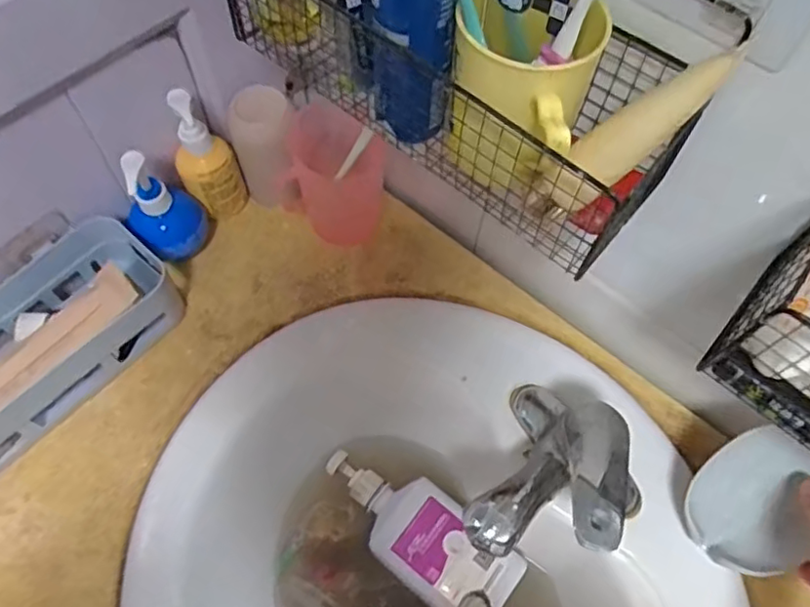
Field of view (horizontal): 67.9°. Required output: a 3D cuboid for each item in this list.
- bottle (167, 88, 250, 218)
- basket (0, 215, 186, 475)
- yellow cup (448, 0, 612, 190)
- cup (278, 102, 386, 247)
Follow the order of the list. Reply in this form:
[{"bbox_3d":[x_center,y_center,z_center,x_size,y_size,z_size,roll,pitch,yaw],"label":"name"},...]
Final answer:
[{"bbox_3d":[-0.184,-0.131,0.554,0.051,0.130,0.045,-22,65,-13],"label":"bottle"},{"bbox_3d":[-0.318,0.046,0.500,0.100,0.067,0.265,37,67,16],"label":"basket"},{"bbox_3d":[0.063,-0.123,0.337,0.074,0.085,0.091,20,63,8],"label":"yellow cup"},{"bbox_3d":[-0.062,-0.121,0.571,0.083,0.088,0.087,1,62,-1],"label":"cup"}]

